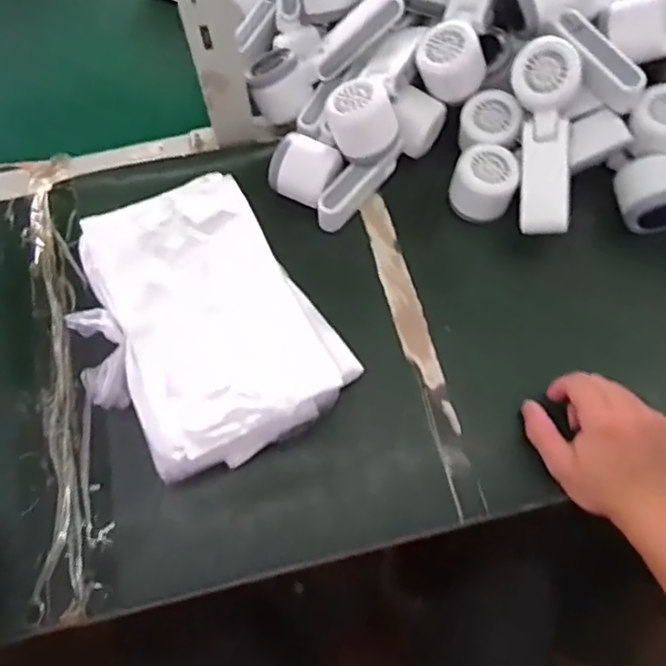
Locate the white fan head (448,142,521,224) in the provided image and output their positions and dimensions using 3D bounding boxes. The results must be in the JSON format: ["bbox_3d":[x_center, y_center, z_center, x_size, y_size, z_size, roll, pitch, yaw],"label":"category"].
[{"bbox_3d":[0.143,-0.141,0.586,0.059,0.055,0.064,0,68,1],"label":"white fan head"}]

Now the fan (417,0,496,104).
[{"bbox_3d":[0.129,-0.310,0.582,0.064,0.043,0.174,18,84,6],"label":"fan"}]

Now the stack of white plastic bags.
[{"bbox_3d":[-0.118,-0.003,0.528,0.193,0.070,0.242,-32,70,-12],"label":"stack of white plastic bags"}]

